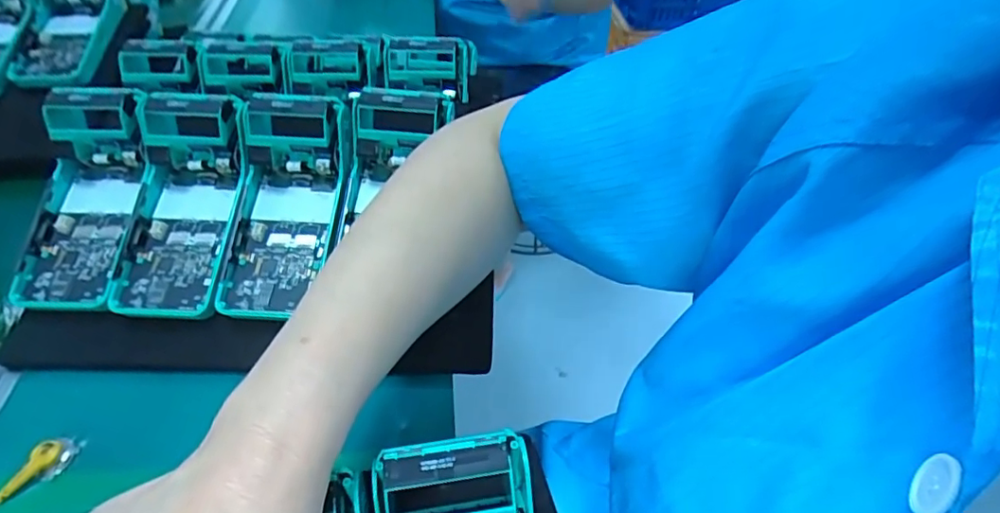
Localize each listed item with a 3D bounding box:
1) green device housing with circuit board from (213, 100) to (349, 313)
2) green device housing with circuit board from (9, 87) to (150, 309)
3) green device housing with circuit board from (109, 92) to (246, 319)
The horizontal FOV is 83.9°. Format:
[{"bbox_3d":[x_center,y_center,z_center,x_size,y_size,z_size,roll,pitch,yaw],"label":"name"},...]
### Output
[{"bbox_3d":[-0.166,-0.038,0.436,0.081,0.045,0.173,8,78,5],"label":"green device housing with circuit board"},{"bbox_3d":[-0.324,-0.045,0.440,0.077,0.043,0.171,3,78,0],"label":"green device housing with circuit board"},{"bbox_3d":[-0.245,-0.046,0.422,0.083,0.089,0.142,3,48,0],"label":"green device housing with circuit board"}]

